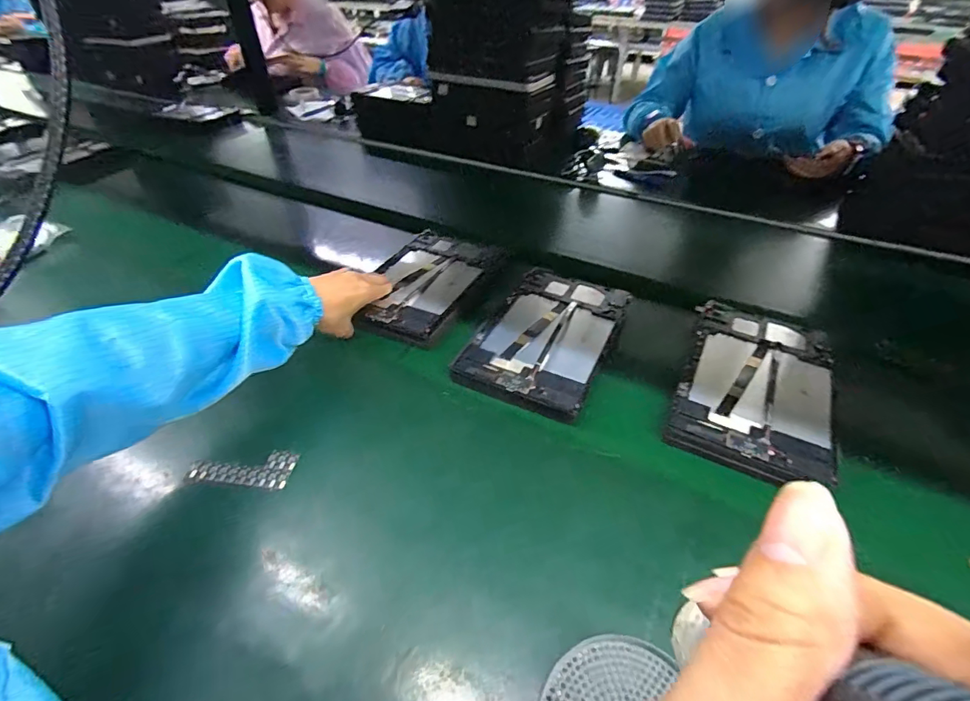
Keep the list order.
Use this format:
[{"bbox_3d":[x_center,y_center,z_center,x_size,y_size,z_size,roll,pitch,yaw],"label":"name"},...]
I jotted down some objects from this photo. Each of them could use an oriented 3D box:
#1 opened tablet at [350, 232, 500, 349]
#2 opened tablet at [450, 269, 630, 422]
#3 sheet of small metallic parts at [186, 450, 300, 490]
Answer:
[{"bbox_3d":[-0.084,-0.098,0.636,0.139,0.014,0.225,17,44,16],"label":"opened tablet"},{"bbox_3d":[0.078,-0.025,0.562,0.148,0.013,0.228,20,45,19],"label":"opened tablet"},{"bbox_3d":[-0.233,0.112,0.437,0.094,0.005,0.036,5,42,3],"label":"sheet of small metallic parts"}]

